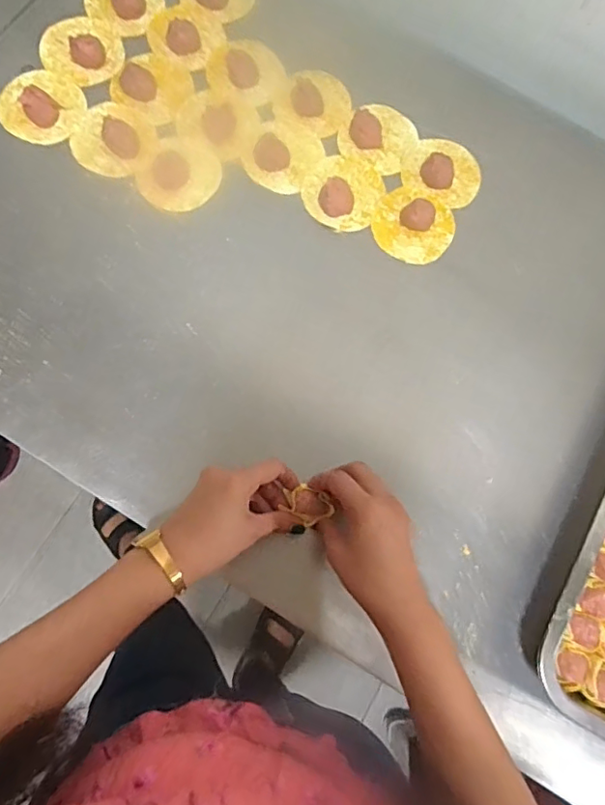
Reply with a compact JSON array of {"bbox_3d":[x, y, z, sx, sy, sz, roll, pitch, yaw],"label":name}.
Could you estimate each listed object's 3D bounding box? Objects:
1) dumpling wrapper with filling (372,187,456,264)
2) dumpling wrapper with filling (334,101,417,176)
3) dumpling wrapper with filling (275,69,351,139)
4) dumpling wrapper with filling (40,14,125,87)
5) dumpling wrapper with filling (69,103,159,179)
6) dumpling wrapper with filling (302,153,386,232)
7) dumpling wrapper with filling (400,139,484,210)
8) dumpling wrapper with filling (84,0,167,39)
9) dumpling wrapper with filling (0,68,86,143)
[{"bbox_3d":[0.114,-0.184,0.551,0.080,0.021,0.079,1,76,-4],"label":"dumpling wrapper with filling"},{"bbox_3d":[0.082,-0.285,0.579,0.073,0.014,0.075,30,76,3],"label":"dumpling wrapper with filling"},{"bbox_3d":[0.015,-0.321,0.581,0.073,0.010,0.069,1,76,-4],"label":"dumpling wrapper with filling"},{"bbox_3d":[-0.233,-0.375,0.574,0.080,0.015,0.084,1,76,-4],"label":"dumpling wrapper with filling"},{"bbox_3d":[-0.191,-0.267,0.548,0.080,0.013,0.076,44,77,6],"label":"dumpling wrapper with filling"},{"bbox_3d":[0.042,-0.219,0.555,0.077,0.021,0.081,1,76,-4],"label":"dumpling wrapper with filling"},{"bbox_3d":[0.152,-0.247,0.574,0.076,0.016,0.070,28,76,2],"label":"dumpling wrapper with filling"},{"bbox_3d":[-0.194,-0.437,0.591,0.077,0.017,0.072,1,76,-4],"label":"dumpling wrapper with filling"},{"bbox_3d":[-0.266,-0.305,0.549,0.082,0.028,0.079,1,76,-4],"label":"dumpling wrapper with filling"}]

